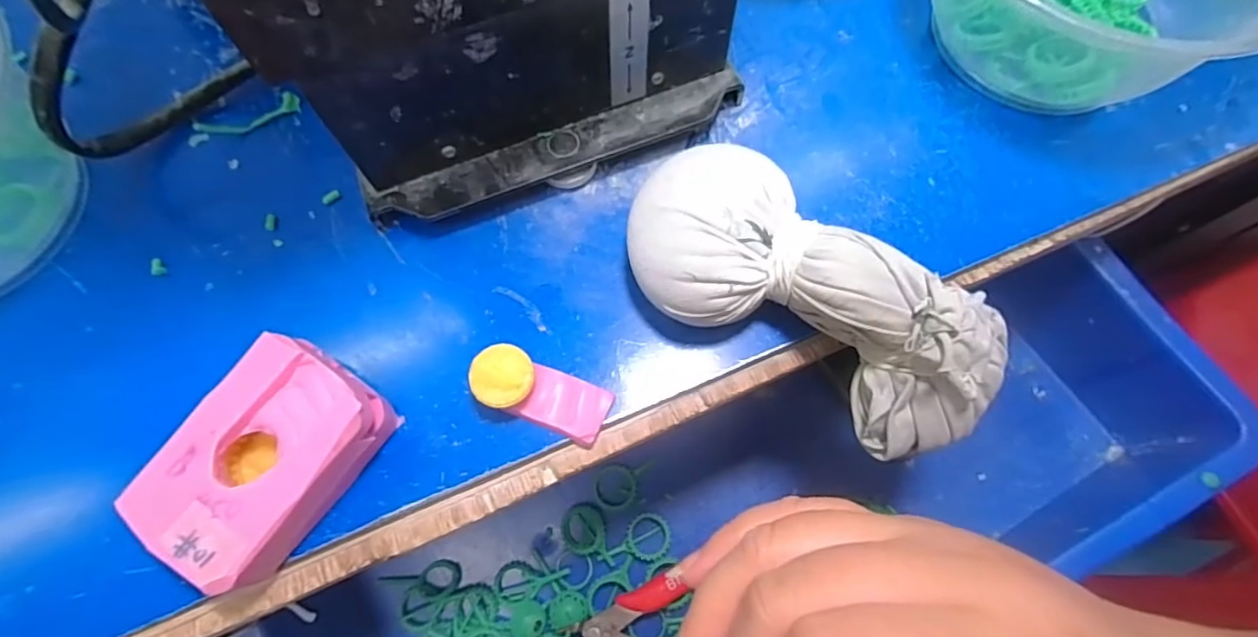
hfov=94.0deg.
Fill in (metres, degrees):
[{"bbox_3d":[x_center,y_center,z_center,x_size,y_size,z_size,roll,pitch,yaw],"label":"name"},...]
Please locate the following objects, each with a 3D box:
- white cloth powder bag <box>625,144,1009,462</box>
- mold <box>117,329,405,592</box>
[{"bbox_3d":[0.062,-0.006,0.203,0.134,0.042,0.061,36,74,12],"label":"white cloth powder bag"},{"bbox_3d":[-0.116,0.045,0.192,0.048,0.030,0.071,35,74,12],"label":"mold"}]

